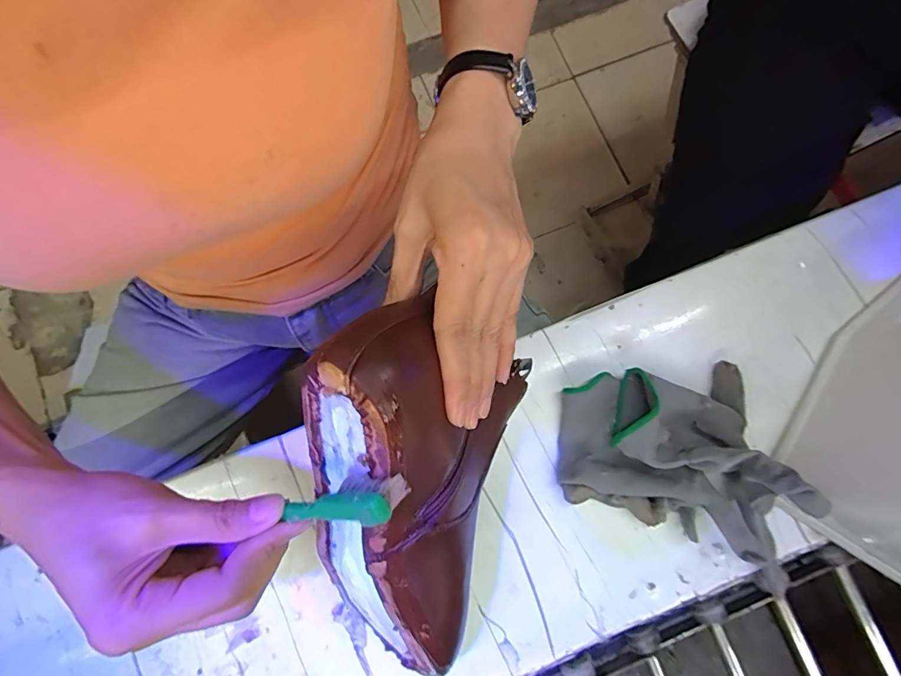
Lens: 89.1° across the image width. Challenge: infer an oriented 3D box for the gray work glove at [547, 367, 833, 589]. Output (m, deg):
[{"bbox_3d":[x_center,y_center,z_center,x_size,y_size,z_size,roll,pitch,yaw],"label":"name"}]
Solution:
[{"bbox_3d":[0.158,0.101,0.327,0.148,0.069,0.161,-5,79,0],"label":"gray work glove"}]

